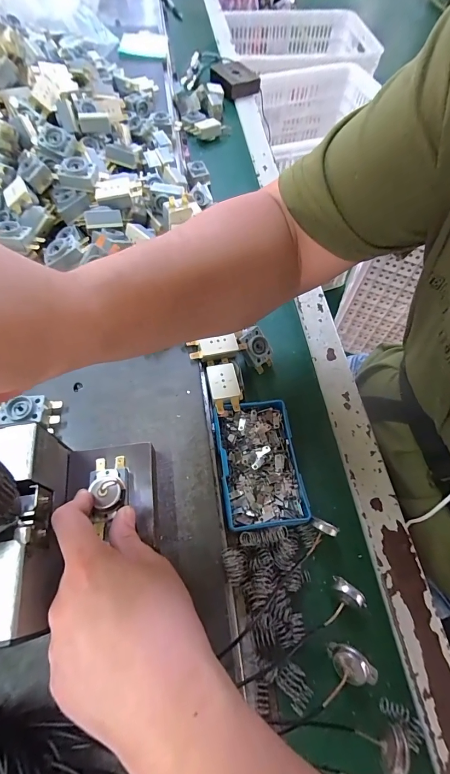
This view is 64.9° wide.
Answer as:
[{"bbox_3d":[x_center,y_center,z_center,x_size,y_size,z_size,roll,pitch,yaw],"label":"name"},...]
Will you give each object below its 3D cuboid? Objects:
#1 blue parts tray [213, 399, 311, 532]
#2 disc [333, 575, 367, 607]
[{"bbox_3d":[0.031,0.071,0.331,0.071,0.025,0.113,-6,62,-6],"label":"blue parts tray"},{"bbox_3d":[0.097,0.166,0.283,0.028,0.021,0.014,34,65,15],"label":"disc"}]

